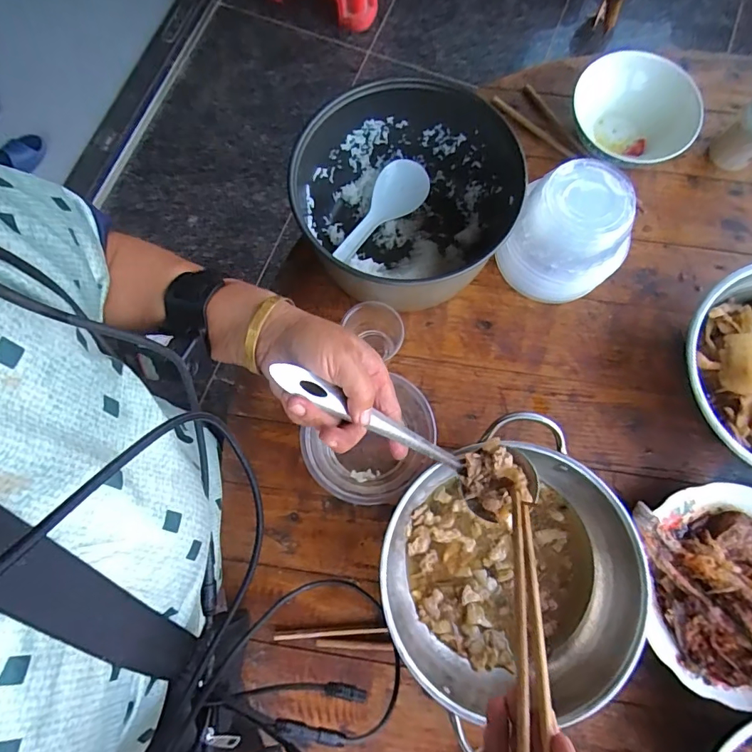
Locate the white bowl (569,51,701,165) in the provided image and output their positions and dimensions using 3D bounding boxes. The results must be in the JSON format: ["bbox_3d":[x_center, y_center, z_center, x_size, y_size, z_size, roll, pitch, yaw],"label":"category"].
[{"bbox_3d":[0.310,-0.313,0.567,0.149,0.071,0.136,0,78,1],"label":"white bowl"}]

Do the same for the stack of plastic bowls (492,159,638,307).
[{"bbox_3d":[0.217,-0.158,0.521,0.120,0.110,0.119,21,79,6],"label":"stack of plastic bowls"}]

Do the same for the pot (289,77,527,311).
[{"bbox_3d":[0.037,-0.206,0.522,0.207,0.123,0.203,0,78,1],"label":"pot"}]

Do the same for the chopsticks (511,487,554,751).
[{"bbox_3d":[0.094,0.174,0.279,0.019,0.009,0.229,10,44,4],"label":"chopsticks"}]

